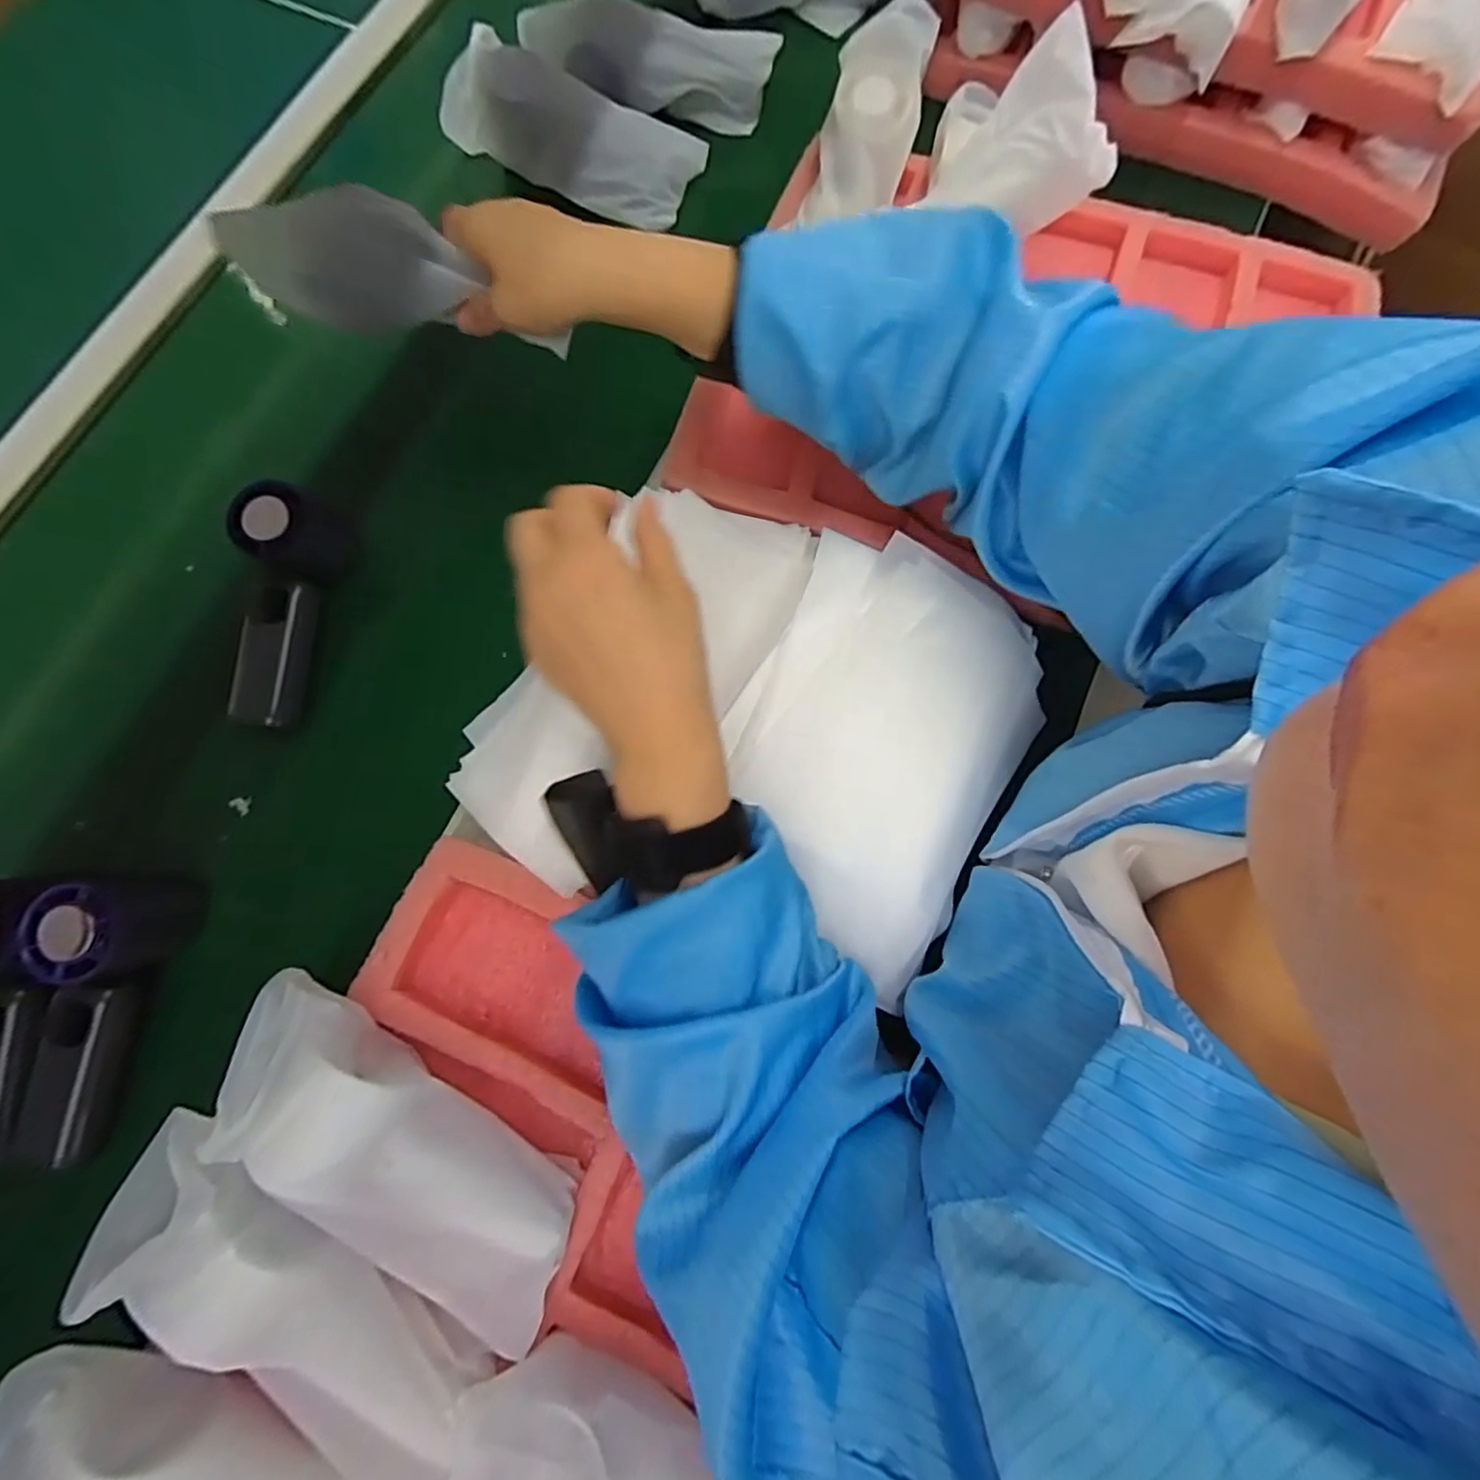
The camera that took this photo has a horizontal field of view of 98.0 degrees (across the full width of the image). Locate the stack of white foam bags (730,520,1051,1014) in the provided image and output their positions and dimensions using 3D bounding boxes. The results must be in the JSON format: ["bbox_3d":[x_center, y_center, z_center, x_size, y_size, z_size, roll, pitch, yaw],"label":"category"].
[{"bbox_3d":[0.078,0.002,0.384,0.164,0.042,0.226,29,78,8],"label":"stack of white foam bags"}]

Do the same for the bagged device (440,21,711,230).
[{"bbox_3d":[-0.136,-0.482,0.507,0.202,0.062,0.072,20,77,6],"label":"bagged device"}]

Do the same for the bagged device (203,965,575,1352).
[{"bbox_3d":[-0.163,0.198,0.315,0.186,0.055,0.071,30,79,8],"label":"bagged device"}]

